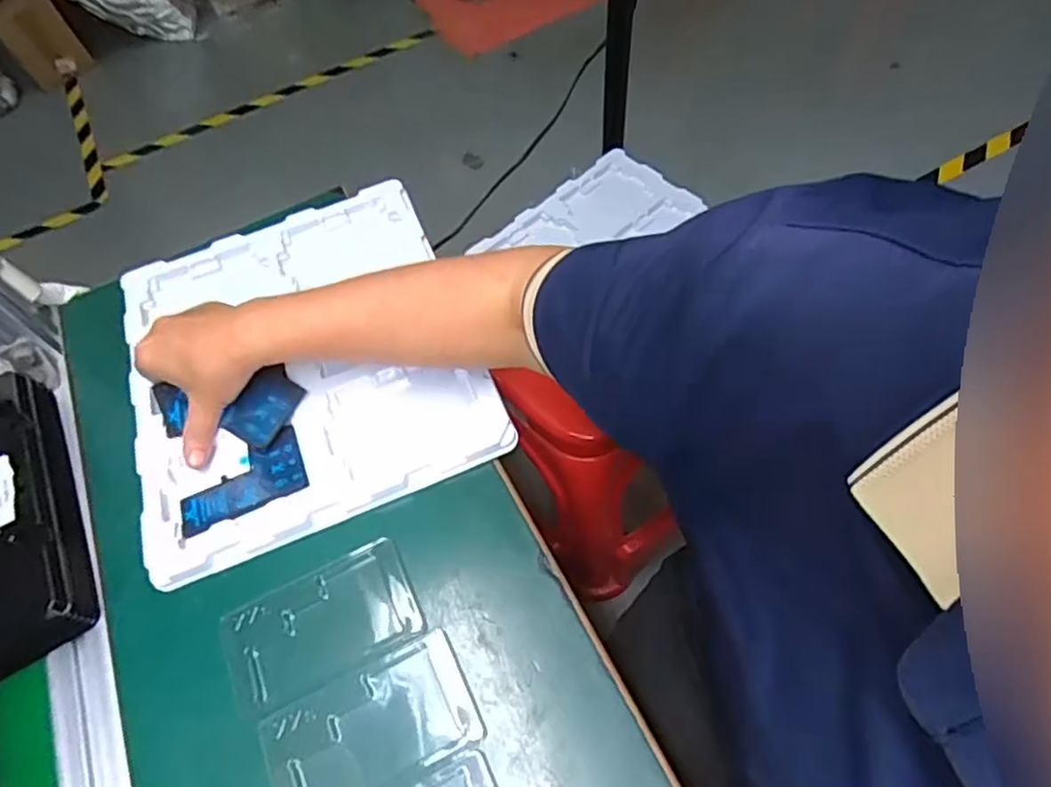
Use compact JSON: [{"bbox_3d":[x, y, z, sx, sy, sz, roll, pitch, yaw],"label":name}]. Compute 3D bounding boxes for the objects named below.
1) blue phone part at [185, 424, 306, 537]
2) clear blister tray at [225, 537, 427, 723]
[{"bbox_3d":[-0.219,0.067,0.501,0.094,0.006,0.054,-26,60,-9],"label":"blue phone part"},{"bbox_3d":[-0.140,0.157,0.444,0.124,0.007,0.073,-26,60,-9],"label":"clear blister tray"}]

